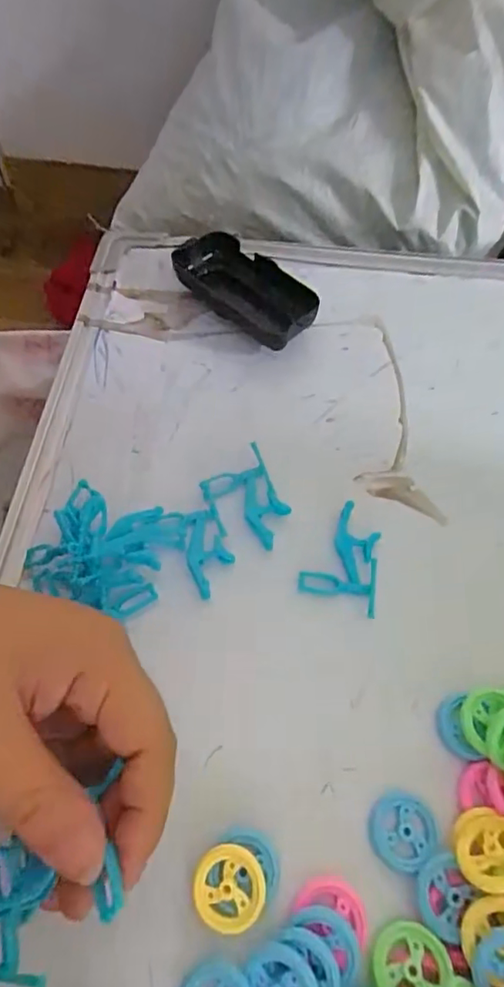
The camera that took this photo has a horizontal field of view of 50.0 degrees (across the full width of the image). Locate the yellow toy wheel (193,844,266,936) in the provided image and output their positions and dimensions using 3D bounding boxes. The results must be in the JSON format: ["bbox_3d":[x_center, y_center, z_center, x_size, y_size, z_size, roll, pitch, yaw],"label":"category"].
[{"bbox_3d":[-0.009,0.159,0.218,0.029,0.005,0.029,1,59,-2],"label":"yellow toy wheel"}]

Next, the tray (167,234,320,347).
[{"bbox_3d":[-0.007,-0.149,0.389,0.050,0.025,0.123,-40,68,-22],"label":"tray"}]

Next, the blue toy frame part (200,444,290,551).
[{"bbox_3d":[0.003,0.000,0.313,0.055,0.008,0.043,38,65,18],"label":"blue toy frame part"}]

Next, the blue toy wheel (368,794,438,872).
[{"bbox_3d":[0.066,0.148,0.236,0.027,0.007,0.028,1,59,-2],"label":"blue toy wheel"}]

